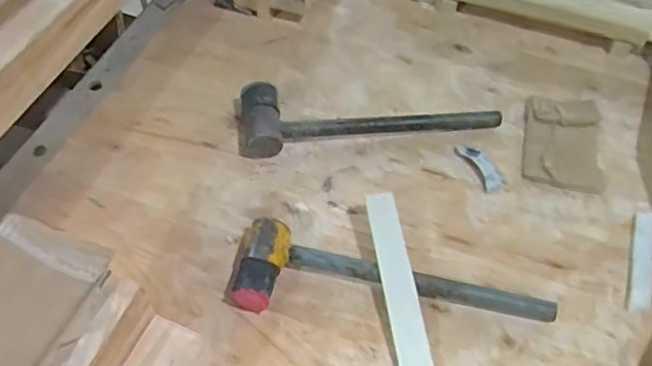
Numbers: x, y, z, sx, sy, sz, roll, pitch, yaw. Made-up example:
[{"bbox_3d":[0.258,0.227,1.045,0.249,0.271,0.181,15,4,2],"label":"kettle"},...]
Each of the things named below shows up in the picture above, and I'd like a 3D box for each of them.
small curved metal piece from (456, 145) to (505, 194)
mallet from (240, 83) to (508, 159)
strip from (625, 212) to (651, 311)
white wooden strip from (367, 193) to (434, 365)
[{"bbox_3d":[0.194,-0.021,0.754,0.028,0.005,0.078,-21,55,-15],"label":"small curved metal piece"},{"bbox_3d":[0.054,-0.100,0.795,0.343,0.052,0.102,-8,53,-5],"label":"mallet"},{"bbox_3d":[0.356,0.084,0.674,0.024,0.015,0.135,18,55,14],"label":"strip"},{"bbox_3d":[0.078,0.118,0.622,0.035,0.005,0.229,-11,66,3],"label":"white wooden strip"}]

